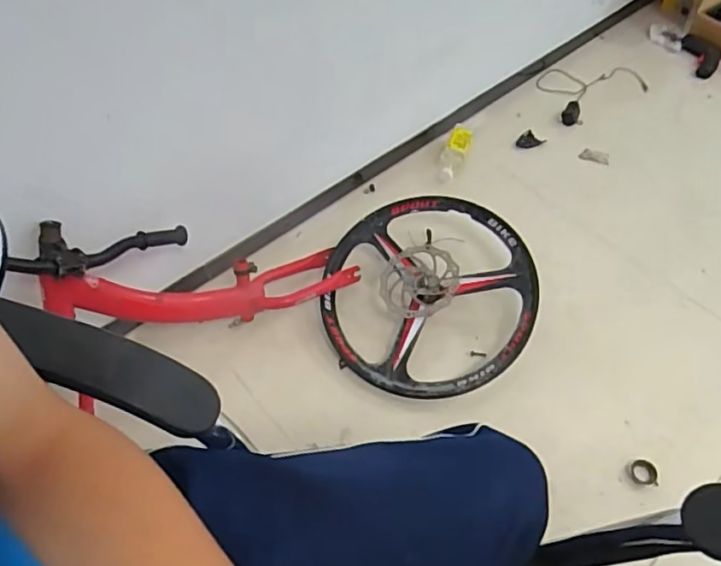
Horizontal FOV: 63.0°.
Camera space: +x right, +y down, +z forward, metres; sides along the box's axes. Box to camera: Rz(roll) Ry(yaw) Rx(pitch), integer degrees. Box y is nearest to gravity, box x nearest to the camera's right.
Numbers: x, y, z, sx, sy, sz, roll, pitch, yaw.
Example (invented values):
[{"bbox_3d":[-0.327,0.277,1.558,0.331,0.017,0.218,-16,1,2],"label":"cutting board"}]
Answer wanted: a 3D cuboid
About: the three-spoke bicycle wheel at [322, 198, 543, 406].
[{"bbox_3d":[0.129,0.021,1.148,0.409,0.071,0.409,-3,70,9],"label":"three-spoke bicycle wheel"}]

